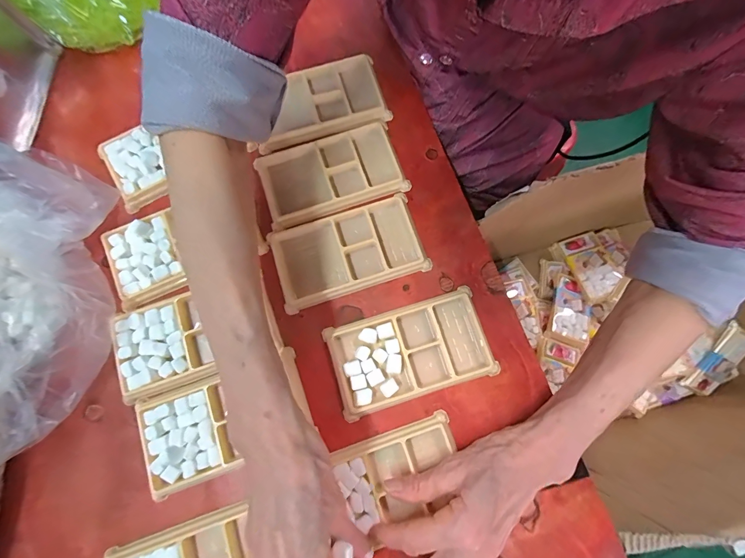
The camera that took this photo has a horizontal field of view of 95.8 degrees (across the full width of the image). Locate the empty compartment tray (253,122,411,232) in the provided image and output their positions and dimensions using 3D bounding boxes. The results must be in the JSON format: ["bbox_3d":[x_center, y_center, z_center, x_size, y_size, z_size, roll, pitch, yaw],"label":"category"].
[{"bbox_3d":[-0.041,-0.102,0.327,0.133,0.011,0.074,-18,79,-4],"label":"empty compartment tray"}]

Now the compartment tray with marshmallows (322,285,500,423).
[{"bbox_3d":[0.032,0.060,0.292,0.136,0.013,0.078,-18,79,-4],"label":"compartment tray with marshmallows"}]

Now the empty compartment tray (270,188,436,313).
[{"bbox_3d":[-0.024,-0.028,0.312,0.136,0.012,0.081,-19,79,-4],"label":"empty compartment tray"}]

